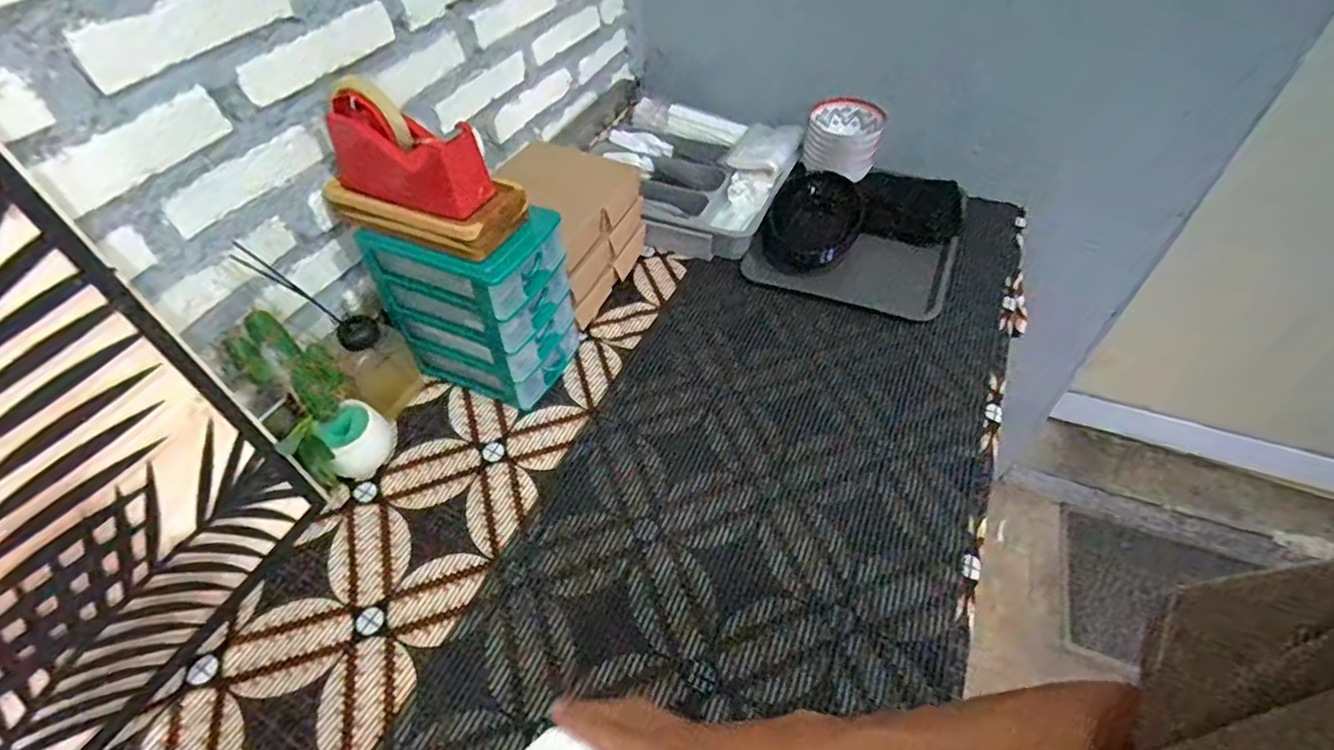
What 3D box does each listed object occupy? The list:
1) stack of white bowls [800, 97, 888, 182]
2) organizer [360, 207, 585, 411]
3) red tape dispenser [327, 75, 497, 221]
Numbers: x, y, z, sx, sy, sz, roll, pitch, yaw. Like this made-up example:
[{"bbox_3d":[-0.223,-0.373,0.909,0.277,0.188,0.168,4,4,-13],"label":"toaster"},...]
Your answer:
[{"bbox_3d":[0.292,-0.390,1.030,0.121,0.089,0.105,17,51,15],"label":"stack of white bowls"},{"bbox_3d":[-0.224,-0.094,0.752,0.183,0.214,0.138,18,52,17],"label":"organizer"},{"bbox_3d":[-0.268,-0.228,0.623,0.169,0.095,0.062,19,51,16],"label":"red tape dispenser"}]

